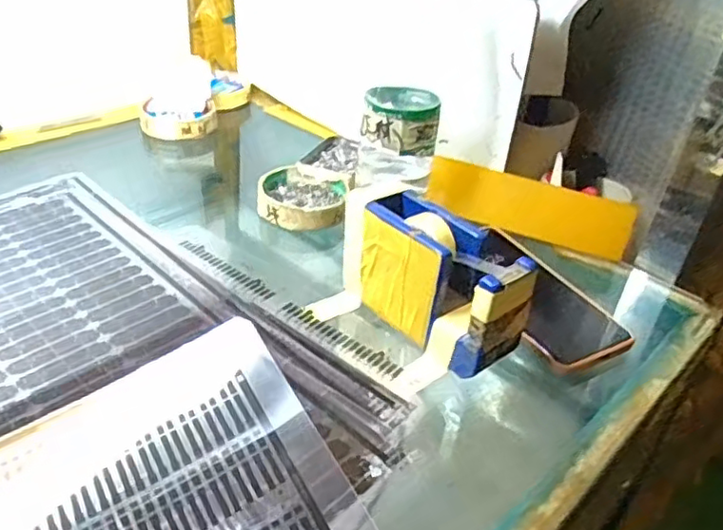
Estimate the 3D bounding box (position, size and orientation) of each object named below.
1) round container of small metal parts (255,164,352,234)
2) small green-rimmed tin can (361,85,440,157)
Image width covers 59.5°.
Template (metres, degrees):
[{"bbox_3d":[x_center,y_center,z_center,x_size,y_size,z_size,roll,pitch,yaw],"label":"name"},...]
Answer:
[{"bbox_3d":[-0.053,-0.061,0.573,0.078,0.024,0.086,7,35,1],"label":"round container of small metal parts"},{"bbox_3d":[0.035,-0.125,0.531,0.061,0.037,0.070,11,35,8],"label":"small green-rimmed tin can"}]

